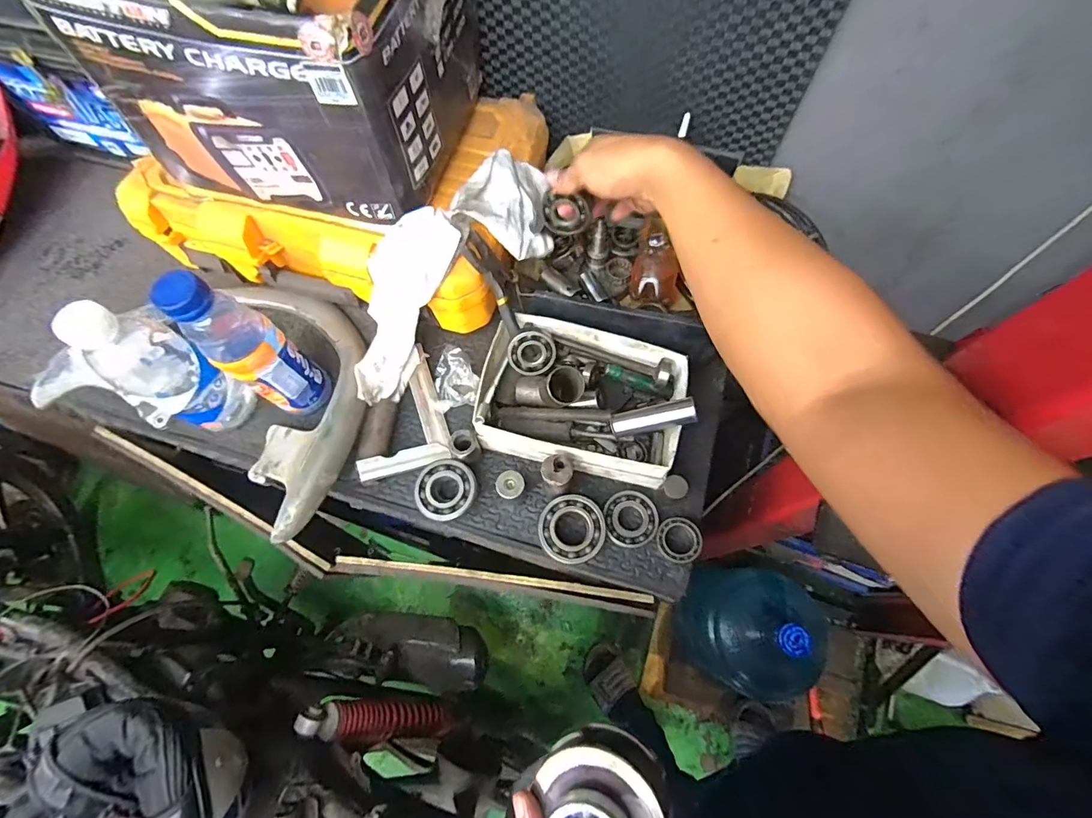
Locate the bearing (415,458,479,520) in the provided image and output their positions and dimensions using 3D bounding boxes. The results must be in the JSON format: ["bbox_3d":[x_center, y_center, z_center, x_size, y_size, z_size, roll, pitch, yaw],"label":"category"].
[{"bbox_3d":[-0.109,0.091,0.521,0.063,0.030,0.063,0,70,-1],"label":"bearing"}]

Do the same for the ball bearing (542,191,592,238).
[{"bbox_3d":[0.021,-0.209,0.509,0.053,0.047,0.011,11,69,7],"label":"ball bearing"}]

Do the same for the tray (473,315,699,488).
[{"bbox_3d":[0.041,-0.012,0.531,0.223,0.070,0.157,12,69,7],"label":"tray"}]

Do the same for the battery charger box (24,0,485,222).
[{"bbox_3d":[-0.233,-0.375,0.471,0.268,0.188,0.279,12,69,7],"label":"battery charger box"}]

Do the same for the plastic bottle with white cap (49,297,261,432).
[{"bbox_3d":[-0.396,-0.040,0.487,0.072,0.194,0.066,23,71,11],"label":"plastic bottle with white cap"}]

